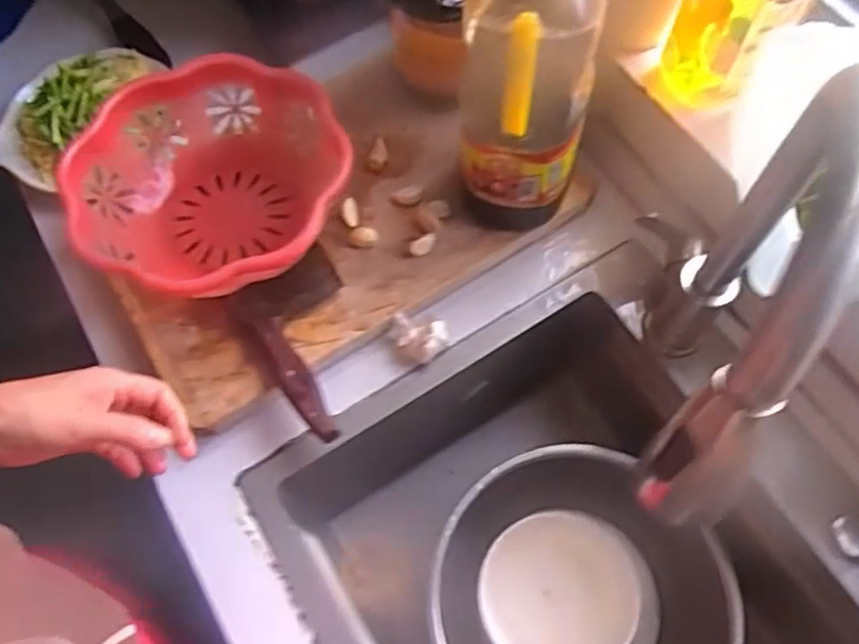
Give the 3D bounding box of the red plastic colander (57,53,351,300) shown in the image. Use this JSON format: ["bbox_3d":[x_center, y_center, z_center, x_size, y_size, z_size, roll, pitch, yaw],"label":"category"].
[{"bbox_3d":[-0.202,-0.124,0.644,0.247,0.107,0.238,-1,67,2],"label":"red plastic colander"}]

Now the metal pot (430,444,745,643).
[{"bbox_3d":[0.142,0.284,0.708,0.279,0.135,0.288,-1,67,2],"label":"metal pot"}]

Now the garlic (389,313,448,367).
[{"bbox_3d":[-0.012,0.018,0.647,0.055,0.029,0.036,11,68,7],"label":"garlic"}]

